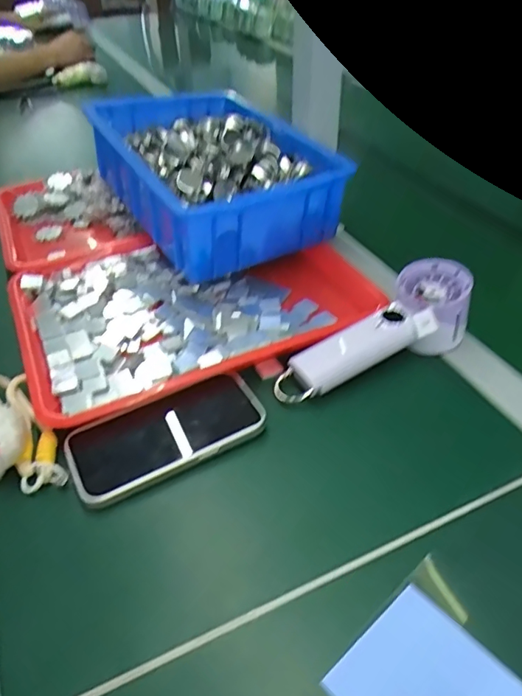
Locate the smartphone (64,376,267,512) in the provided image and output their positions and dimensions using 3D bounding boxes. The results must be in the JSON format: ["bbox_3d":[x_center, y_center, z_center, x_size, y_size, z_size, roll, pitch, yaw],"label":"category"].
[{"bbox_3d":[-0.073,0.066,0.409,0.149,0.011,0.069,-23,49,-18],"label":"smartphone"}]

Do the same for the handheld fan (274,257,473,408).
[{"bbox_3d":[0.103,-0.013,0.452,0.191,0.055,0.065,-24,46,-24],"label":"handheld fan"}]

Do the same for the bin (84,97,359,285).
[{"bbox_3d":[-0.054,-0.200,0.614,0.209,0.103,0.283,-23,45,-23],"label":"bin"}]

